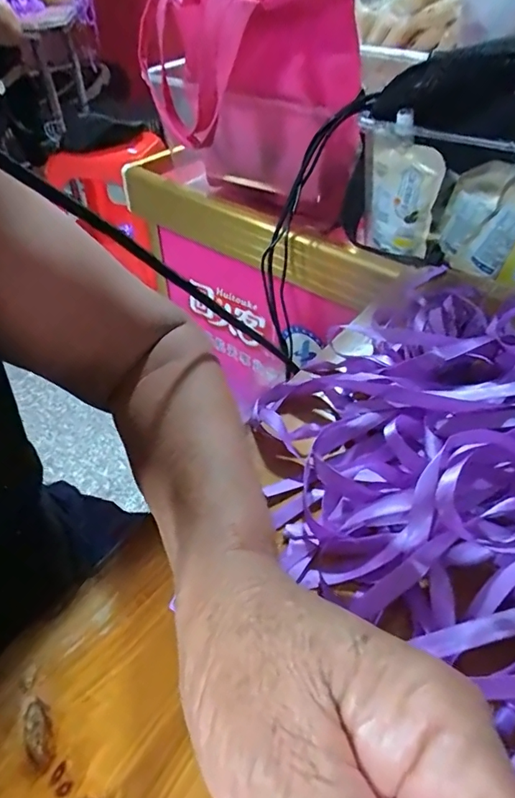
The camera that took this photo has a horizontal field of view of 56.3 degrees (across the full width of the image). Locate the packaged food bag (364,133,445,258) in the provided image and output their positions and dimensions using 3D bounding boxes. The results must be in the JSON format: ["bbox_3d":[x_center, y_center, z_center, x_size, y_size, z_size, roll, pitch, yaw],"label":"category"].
[{"bbox_3d":[0.144,-0.202,0.489,0.079,0.110,0.029,28,51,25],"label":"packaged food bag"}]

